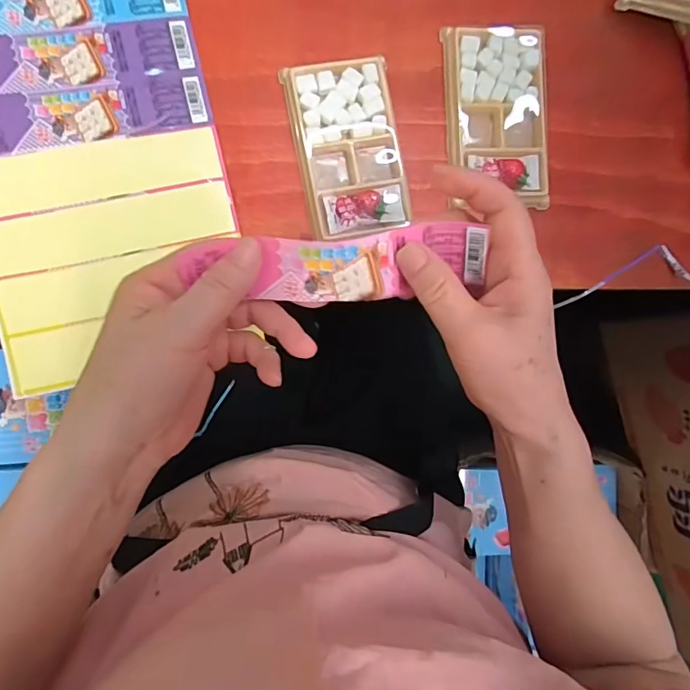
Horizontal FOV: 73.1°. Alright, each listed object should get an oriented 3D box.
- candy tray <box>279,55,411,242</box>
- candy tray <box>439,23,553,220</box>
[{"bbox_3d":[0.003,-0.144,0.346,0.076,0.015,0.127,-10,91,-7],"label":"candy tray"},{"bbox_3d":[0.117,-0.175,0.358,0.077,0.014,0.134,-3,90,-7],"label":"candy tray"}]

